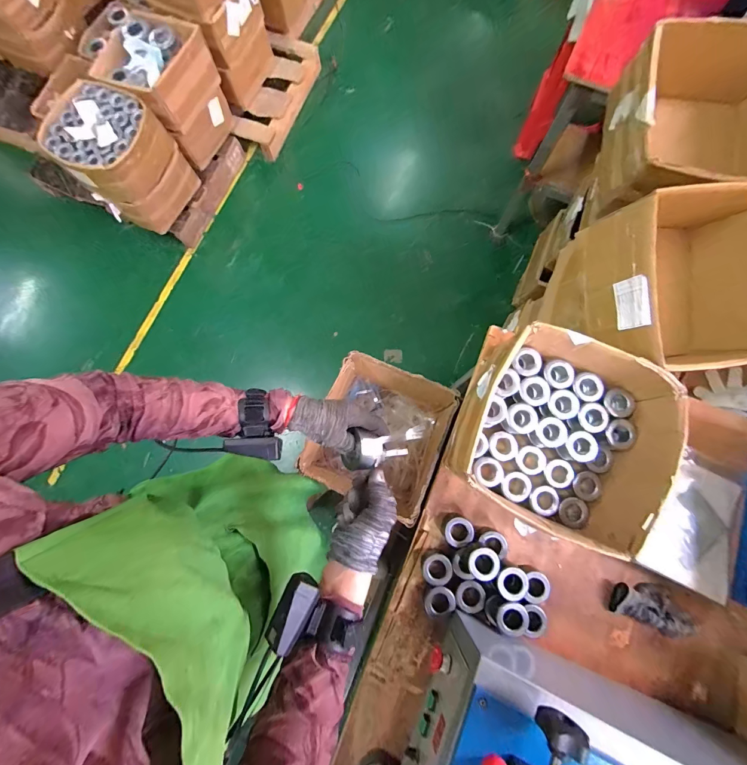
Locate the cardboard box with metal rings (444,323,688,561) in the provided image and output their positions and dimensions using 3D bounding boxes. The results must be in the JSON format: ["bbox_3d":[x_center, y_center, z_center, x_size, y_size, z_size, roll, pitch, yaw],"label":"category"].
[{"bbox_3d":[0.355,0.108,0.659,0.339,0.164,0.347,24,81,5],"label":"cardboard box with metal rings"}]

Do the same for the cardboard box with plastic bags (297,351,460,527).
[{"bbox_3d":[0.022,0.142,0.897,0.300,0.276,0.313,24,81,5],"label":"cardboard box with plastic bags"}]

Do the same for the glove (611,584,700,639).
[{"bbox_3d":[0.571,0.461,0.673,0.150,0.037,0.084,22,81,5],"label":"glove"}]

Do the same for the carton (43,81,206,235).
[{"bbox_3d":[-0.998,-0.887,1.325,0.405,0.304,0.377,39,83,7],"label":"carton"}]

